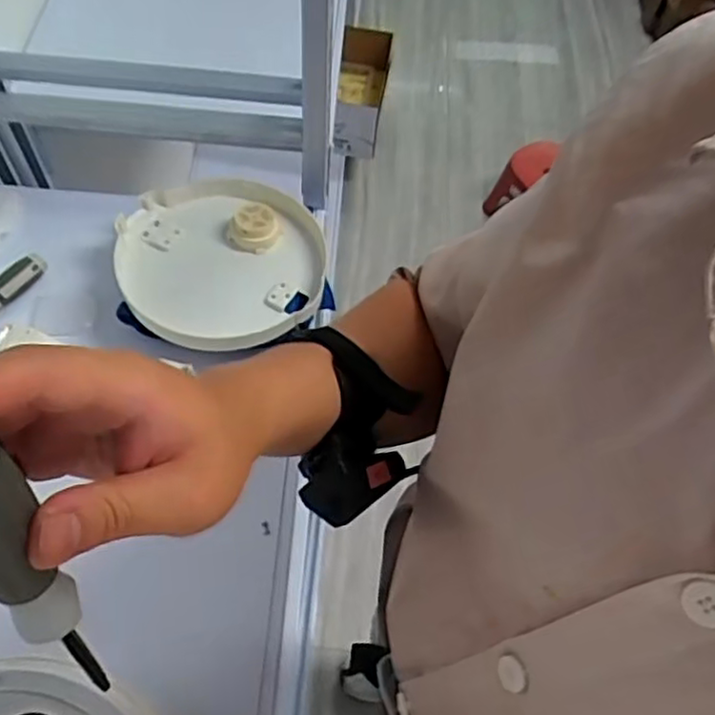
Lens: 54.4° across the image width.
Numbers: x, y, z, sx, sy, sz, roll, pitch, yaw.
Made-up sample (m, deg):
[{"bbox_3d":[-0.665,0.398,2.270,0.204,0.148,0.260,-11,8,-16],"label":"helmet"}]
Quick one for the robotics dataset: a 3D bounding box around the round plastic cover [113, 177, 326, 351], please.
[{"bbox_3d":[-0.140,-0.099,0.710,0.204,0.025,0.211,2,59,-3],"label":"round plastic cover"}]

